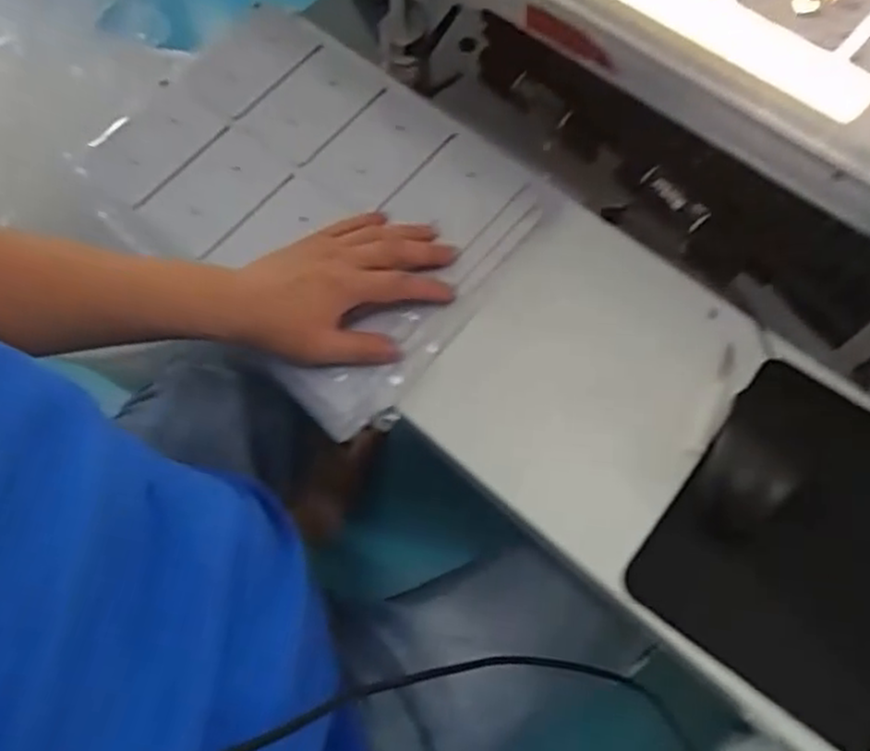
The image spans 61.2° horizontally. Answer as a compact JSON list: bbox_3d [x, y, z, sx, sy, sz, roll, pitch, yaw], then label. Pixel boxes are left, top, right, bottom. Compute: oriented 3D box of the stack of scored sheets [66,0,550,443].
[{"bbox_3d":[-0.118,-0.162,0.636,0.379,0.021,0.270,38,73,17],"label":"stack of scored sheets"}]

